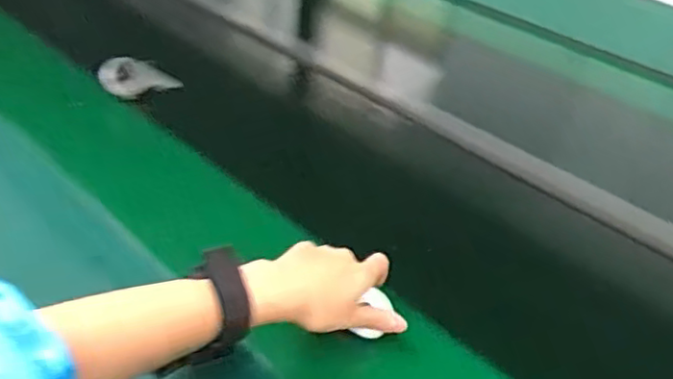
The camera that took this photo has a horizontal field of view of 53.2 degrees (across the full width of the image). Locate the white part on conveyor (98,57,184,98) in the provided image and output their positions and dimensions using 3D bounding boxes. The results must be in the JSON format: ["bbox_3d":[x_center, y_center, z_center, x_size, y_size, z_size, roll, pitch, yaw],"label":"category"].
[{"bbox_3d":[-0.256,-0.146,0.875,0.103,0.049,0.025,-12,-8,-36],"label":"white part on conveyor"}]

